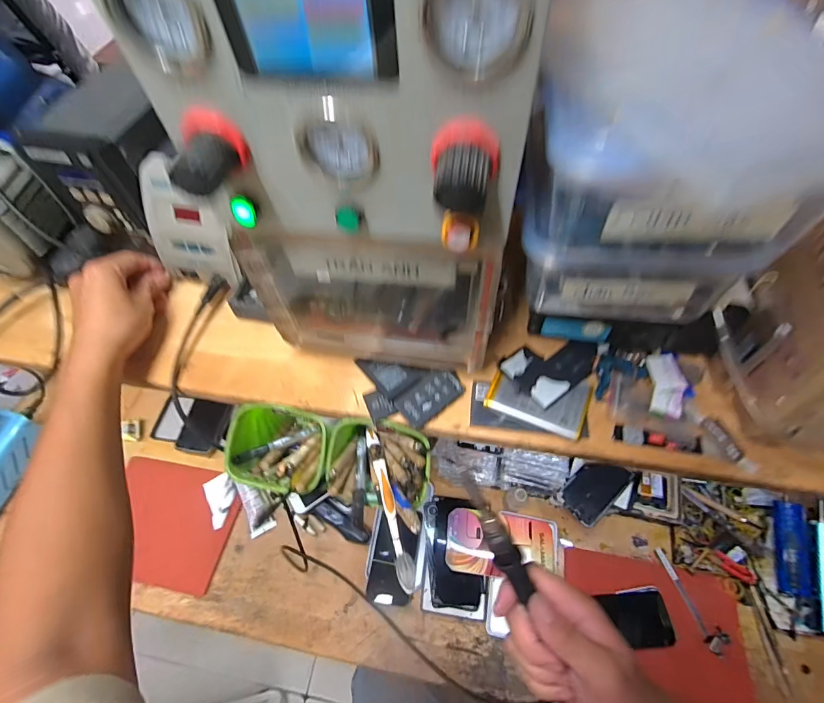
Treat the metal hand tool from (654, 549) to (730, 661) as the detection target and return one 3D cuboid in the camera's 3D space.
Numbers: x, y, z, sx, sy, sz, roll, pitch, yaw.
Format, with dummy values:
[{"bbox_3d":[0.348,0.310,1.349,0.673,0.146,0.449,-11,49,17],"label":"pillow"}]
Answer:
[{"bbox_3d":[0.421,0.376,0.630,0.032,0.018,0.141,-20,60,-9],"label":"metal hand tool"}]

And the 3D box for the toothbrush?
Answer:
[{"bbox_3d":[-0.024,0.146,0.414,0.015,0.016,0.177,-16,44,-6],"label":"toothbrush"}]

